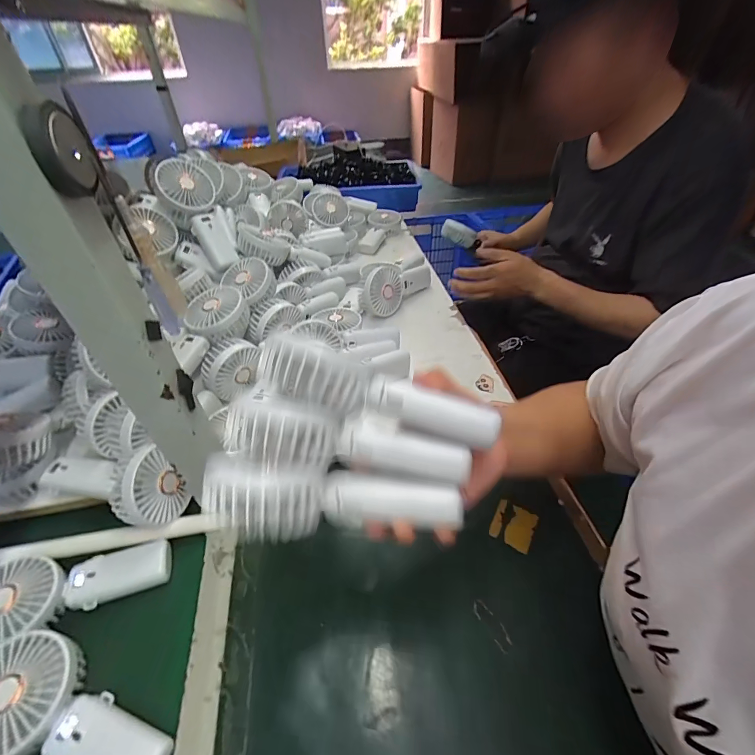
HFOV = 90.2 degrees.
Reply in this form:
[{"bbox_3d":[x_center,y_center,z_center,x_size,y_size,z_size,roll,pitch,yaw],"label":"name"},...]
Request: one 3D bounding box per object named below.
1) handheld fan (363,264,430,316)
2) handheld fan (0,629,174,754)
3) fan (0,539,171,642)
[{"bbox_3d":[0.037,-0.184,0.731,0.047,0.093,0.177,27,52,30],"label":"handheld fan"},{"bbox_3d":[-0.264,0.276,0.314,0.175,0.034,0.088,4,44,10],"label":"handheld fan"},{"bbox_3d":[-0.314,0.219,0.380,0.177,0.042,0.089,-9,43,-4],"label":"fan"}]

